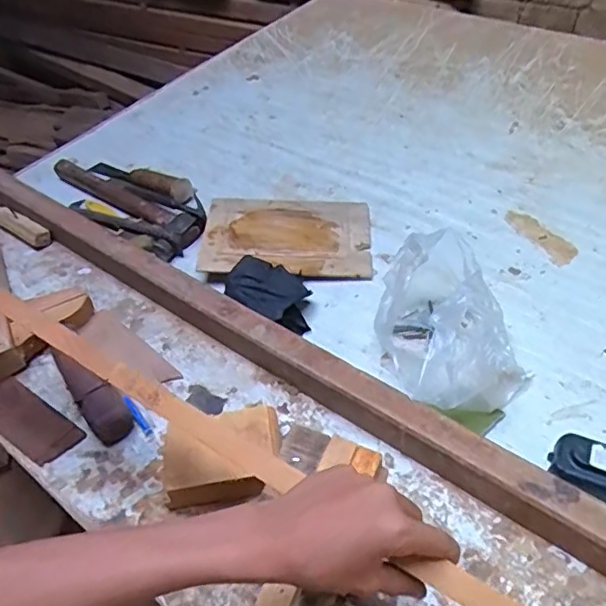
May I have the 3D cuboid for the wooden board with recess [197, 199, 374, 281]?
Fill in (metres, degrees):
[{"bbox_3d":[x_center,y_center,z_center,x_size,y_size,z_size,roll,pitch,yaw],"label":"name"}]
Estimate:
[{"bbox_3d":[-0.023,-0.089,0.743,0.220,0.023,0.152,-2,46,3],"label":"wooden board with recess"}]

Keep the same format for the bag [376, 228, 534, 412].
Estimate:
[{"bbox_3d":[0.153,0.020,0.566,0.127,0.117,0.150,-13,46,-8],"label":"bag"}]

